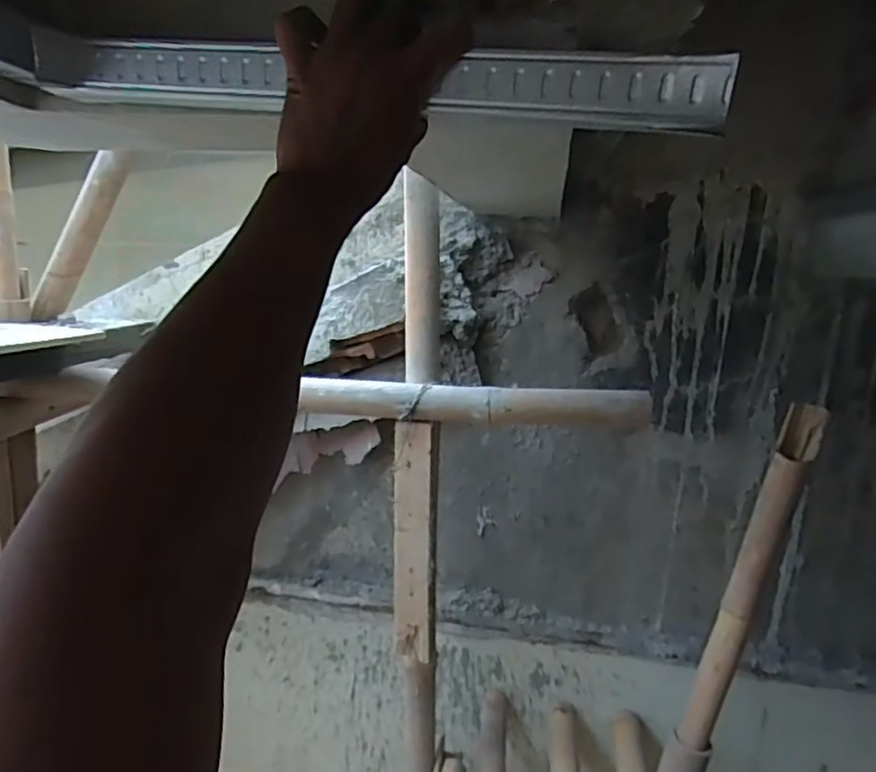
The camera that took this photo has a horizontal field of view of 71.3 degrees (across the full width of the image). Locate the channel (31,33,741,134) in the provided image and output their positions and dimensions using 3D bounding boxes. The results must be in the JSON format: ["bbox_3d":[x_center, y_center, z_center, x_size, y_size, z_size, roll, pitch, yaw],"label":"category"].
[{"bbox_3d":[-0.053,-0.184,0.367,0.423,0.036,0.028,9,13,14],"label":"channel"}]

